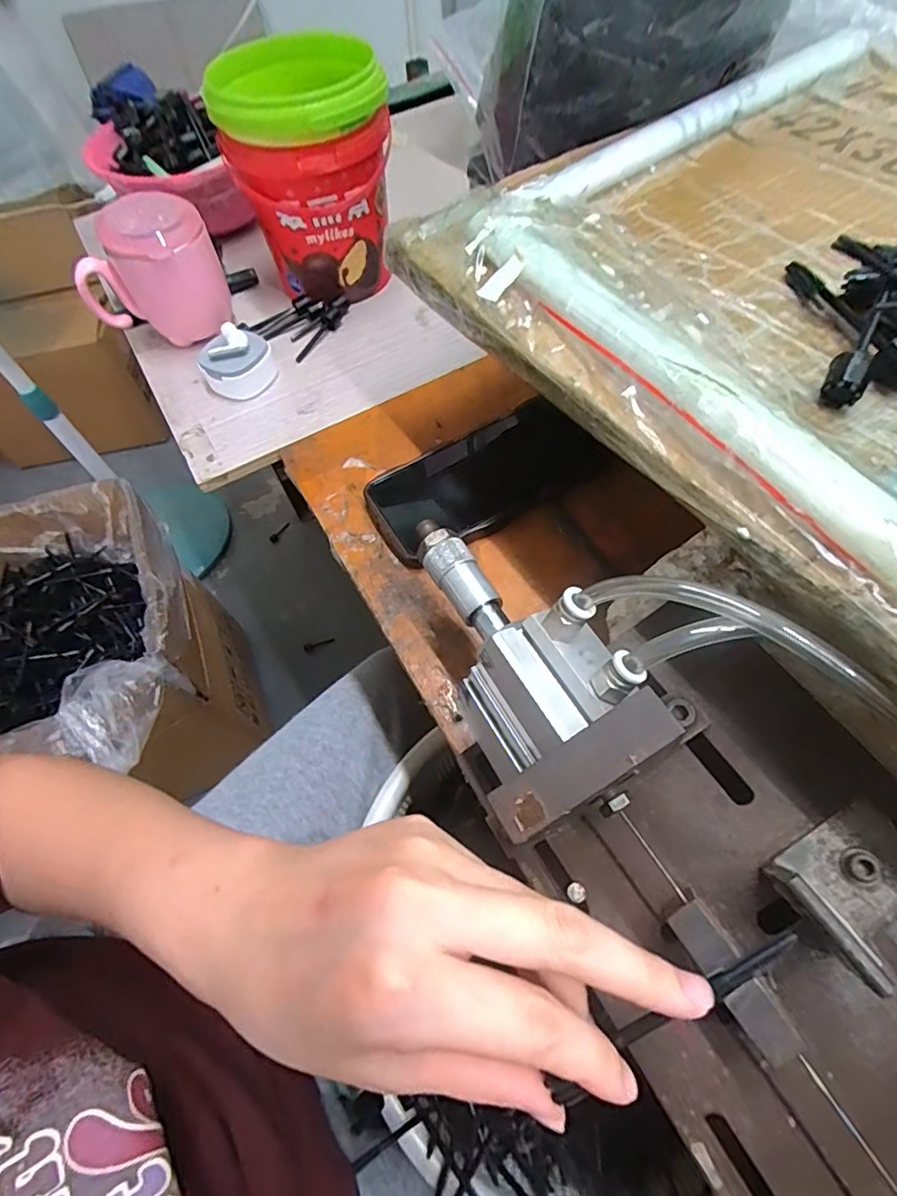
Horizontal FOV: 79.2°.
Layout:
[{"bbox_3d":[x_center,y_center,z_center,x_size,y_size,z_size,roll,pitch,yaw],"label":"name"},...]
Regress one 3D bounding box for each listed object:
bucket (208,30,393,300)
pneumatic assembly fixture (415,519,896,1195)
[{"bbox_3d":[-0.115,-0.362,0.468,0.123,0.152,0.140,-15,60,-5],"label":"bucket"},{"bbox_3d":[0.130,0.126,0.198,0.151,0.112,0.432,-26,62,-11],"label":"pneumatic assembly fixture"}]

